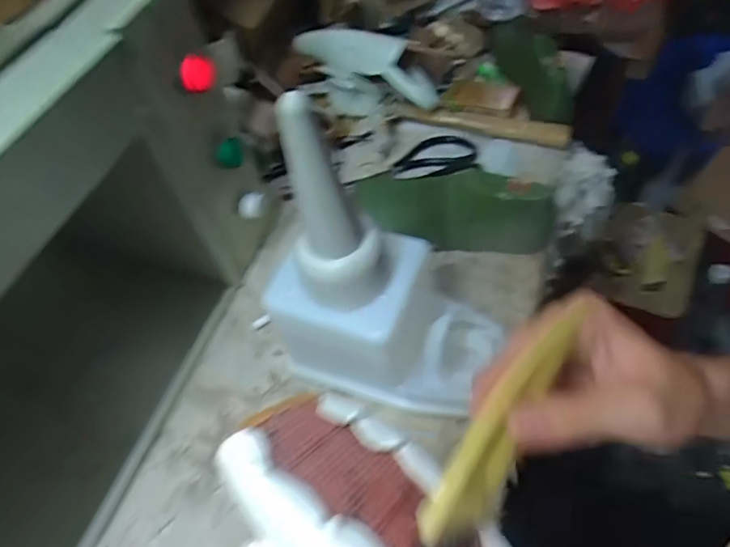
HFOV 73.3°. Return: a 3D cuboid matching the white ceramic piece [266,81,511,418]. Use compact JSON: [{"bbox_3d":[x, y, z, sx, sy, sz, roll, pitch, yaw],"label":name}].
[{"bbox_3d":[0.020,0.003,0.361,0.186,0.250,0.103,14,58,18],"label":"white ceramic piece"}]

